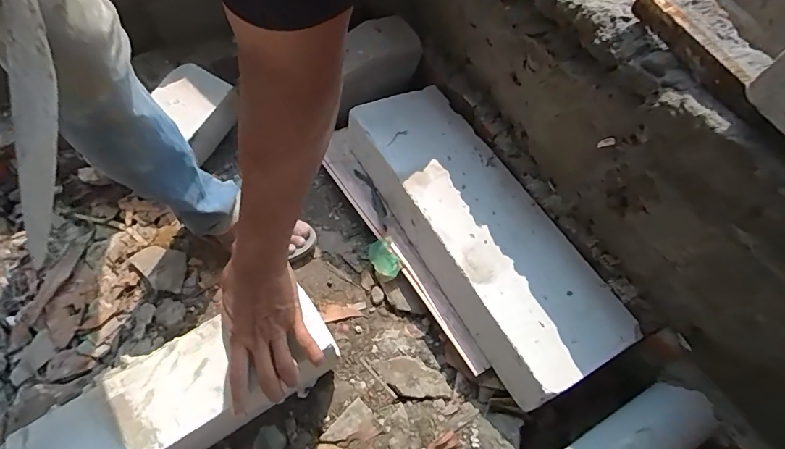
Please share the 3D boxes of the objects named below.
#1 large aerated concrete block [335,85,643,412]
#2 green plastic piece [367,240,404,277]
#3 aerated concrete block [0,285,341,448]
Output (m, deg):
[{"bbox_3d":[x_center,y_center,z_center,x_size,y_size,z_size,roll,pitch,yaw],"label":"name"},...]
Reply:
[{"bbox_3d":[0.142,-0.007,0.762,0.211,0.100,0.584,-26,65,-15],"label":"large aerated concrete block"},{"bbox_3d":[-0.016,0.062,0.775,0.044,0.031,0.078,-23,64,-13],"label":"green plastic piece"},{"bbox_3d":[-0.243,0.215,0.524,0.355,0.124,0.112,-26,65,-14],"label":"aerated concrete block"}]

